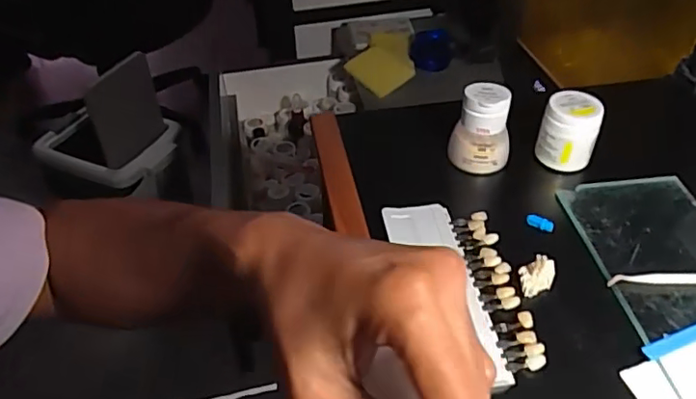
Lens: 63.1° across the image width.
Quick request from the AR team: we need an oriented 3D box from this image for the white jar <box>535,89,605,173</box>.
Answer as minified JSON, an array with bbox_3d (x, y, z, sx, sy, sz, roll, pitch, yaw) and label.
[{"bbox_3d":[0.184,-0.056,0.471,0.044,0.053,0.041,23,50,27],"label":"white jar"}]

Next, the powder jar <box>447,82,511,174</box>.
[{"bbox_3d":[0.109,-0.060,0.473,0.046,0.067,0.041,1,43,6],"label":"powder jar"}]

